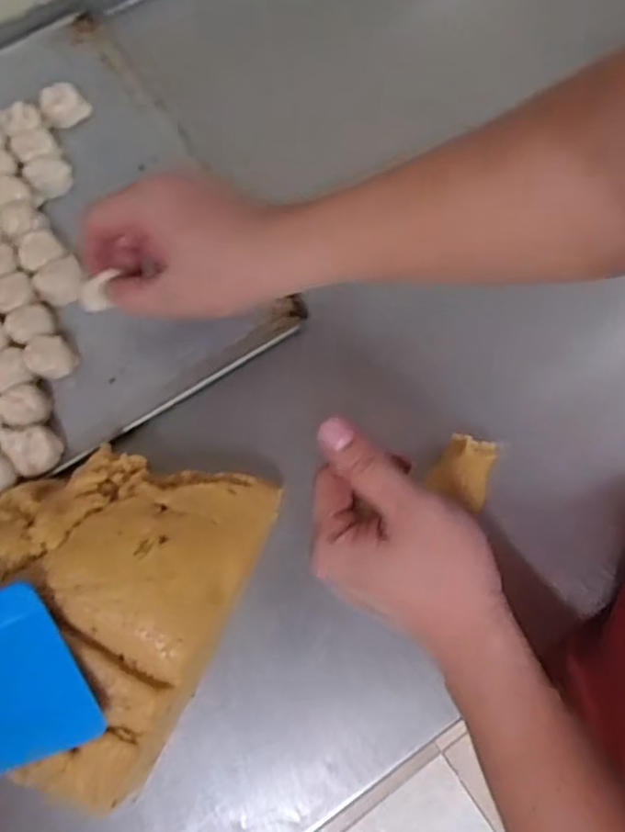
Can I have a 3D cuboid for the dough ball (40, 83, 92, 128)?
[{"bbox_3d":[-0.191,-0.240,0.498,0.034,0.023,0.023,-21,75,-8],"label":"dough ball"}]

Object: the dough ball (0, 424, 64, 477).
[{"bbox_3d":[-0.184,0.022,0.428,0.033,0.025,0.033,0,73,-2],"label":"dough ball"}]

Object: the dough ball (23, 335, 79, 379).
[{"bbox_3d":[-0.181,-0.040,0.450,0.030,0.021,0.026,-26,76,-9],"label":"dough ball"}]

